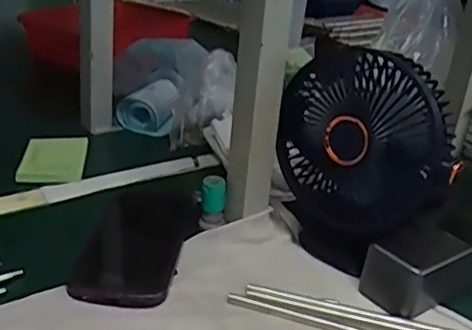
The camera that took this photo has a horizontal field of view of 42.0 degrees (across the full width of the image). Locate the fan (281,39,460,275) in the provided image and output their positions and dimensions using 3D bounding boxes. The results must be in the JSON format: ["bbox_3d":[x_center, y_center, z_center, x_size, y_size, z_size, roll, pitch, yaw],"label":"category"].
[{"bbox_3d":[0.107,0.002,0.526,0.149,0.188,0.065,19,27,26],"label":"fan"}]

